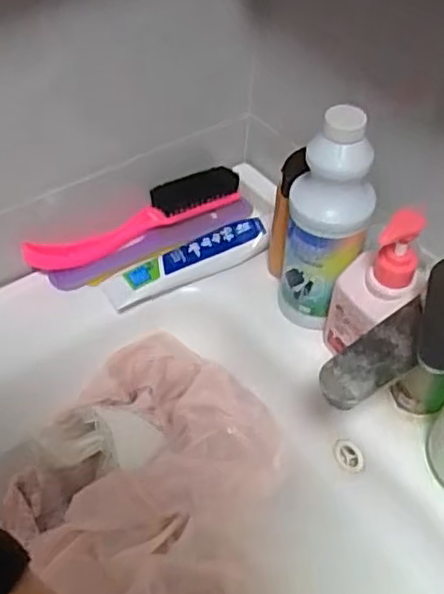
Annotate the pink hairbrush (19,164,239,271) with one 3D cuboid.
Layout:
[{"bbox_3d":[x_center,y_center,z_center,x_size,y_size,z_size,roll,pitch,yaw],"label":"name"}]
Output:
[{"bbox_3d":[-0.086,-0.077,0.658,0.222,0.028,0.055,-24,53,-23],"label":"pink hairbrush"}]

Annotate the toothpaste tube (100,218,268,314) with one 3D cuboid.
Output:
[{"bbox_3d":[-0.030,-0.031,0.622,0.153,0.035,0.032,-17,51,-18],"label":"toothpaste tube"}]

